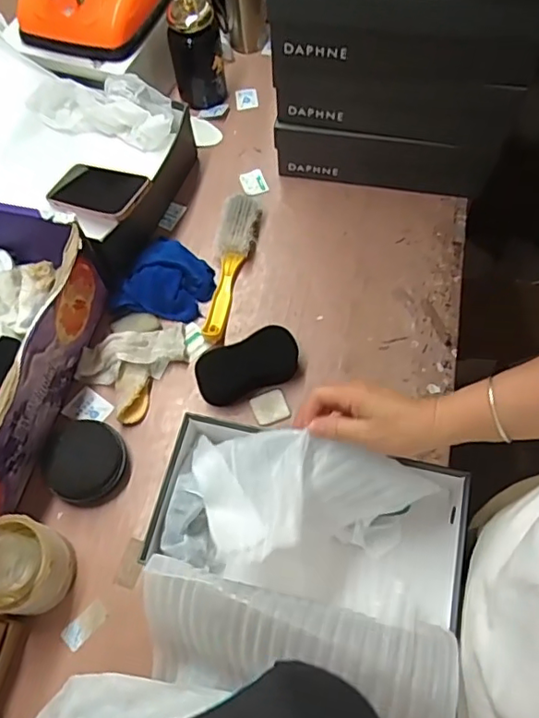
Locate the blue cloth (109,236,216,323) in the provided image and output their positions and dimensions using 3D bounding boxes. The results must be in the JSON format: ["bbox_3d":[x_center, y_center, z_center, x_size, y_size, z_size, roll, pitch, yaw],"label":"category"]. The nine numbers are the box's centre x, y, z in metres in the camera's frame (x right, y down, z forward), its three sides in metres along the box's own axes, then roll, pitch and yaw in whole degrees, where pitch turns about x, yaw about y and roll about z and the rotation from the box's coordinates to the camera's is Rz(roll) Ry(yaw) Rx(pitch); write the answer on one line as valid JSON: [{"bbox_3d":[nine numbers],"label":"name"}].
[{"bbox_3d":[-0.138,-0.104,0.760,0.112,0.040,0.120,22,67,13],"label":"blue cloth"}]

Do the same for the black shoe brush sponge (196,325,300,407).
[{"bbox_3d":[-0.028,0.007,0.701,0.126,0.033,0.060,-24,65,-9],"label":"black shoe brush sponge"}]

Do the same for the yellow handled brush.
[{"bbox_3d":[-0.054,-0.128,0.770,0.054,0.035,0.225,8,65,7],"label":"yellow handled brush"}]

